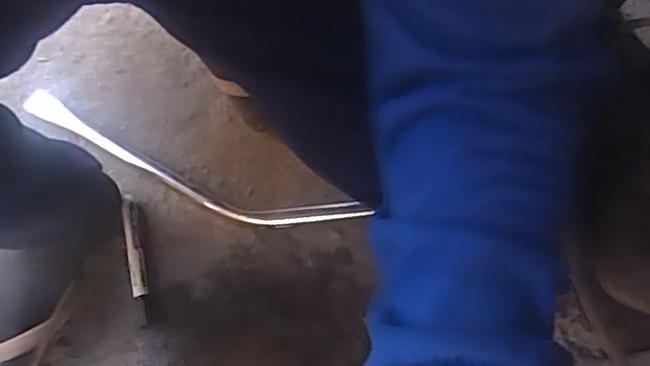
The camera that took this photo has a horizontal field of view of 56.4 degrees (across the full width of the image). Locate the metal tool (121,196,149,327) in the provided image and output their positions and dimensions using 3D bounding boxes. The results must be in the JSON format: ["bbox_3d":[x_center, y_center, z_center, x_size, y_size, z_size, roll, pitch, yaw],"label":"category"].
[{"bbox_3d":[-0.199,0.080,0.638,0.017,0.013,0.138,-13,65,-7],"label":"metal tool"}]

